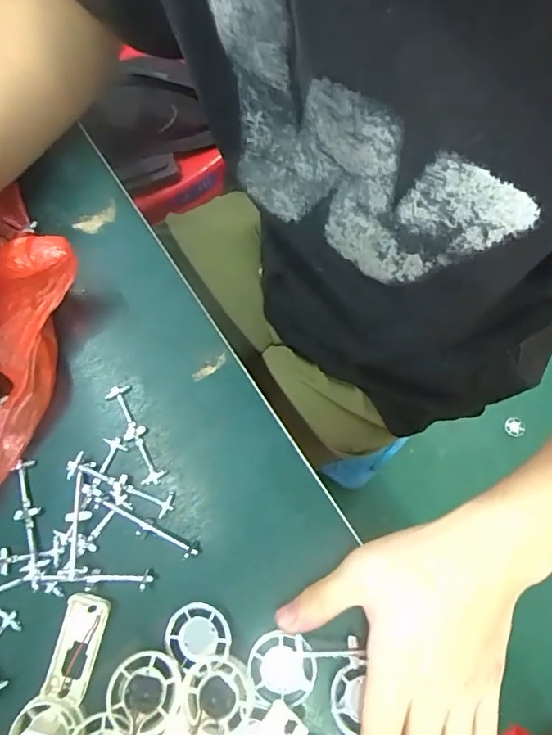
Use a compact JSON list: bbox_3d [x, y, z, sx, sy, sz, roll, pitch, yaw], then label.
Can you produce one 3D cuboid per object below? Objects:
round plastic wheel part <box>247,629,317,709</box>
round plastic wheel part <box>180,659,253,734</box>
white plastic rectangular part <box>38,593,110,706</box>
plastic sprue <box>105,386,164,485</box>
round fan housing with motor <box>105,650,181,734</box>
[{"bbox_3d":[0.004,0.172,0.280,0.038,0.009,0.037,-1,76,5],"label":"round plastic wheel part"},{"bbox_3d":[-0.033,0.184,0.271,0.038,0.017,0.037,0,75,1],"label":"round plastic wheel part"},{"bbox_3d":[-0.118,0.163,0.286,0.028,0.011,0.056,13,76,5],"label":"white plastic rectangular part"},{"bbox_3d":[-0.095,0.045,0.327,0.015,0.004,0.071,-25,76,-5],"label":"plastic sprue"},{"bbox_3d":[-0.073,0.181,0.271,0.039,0.012,0.039,13,57,-20],"label":"round fan housing with motor"}]

